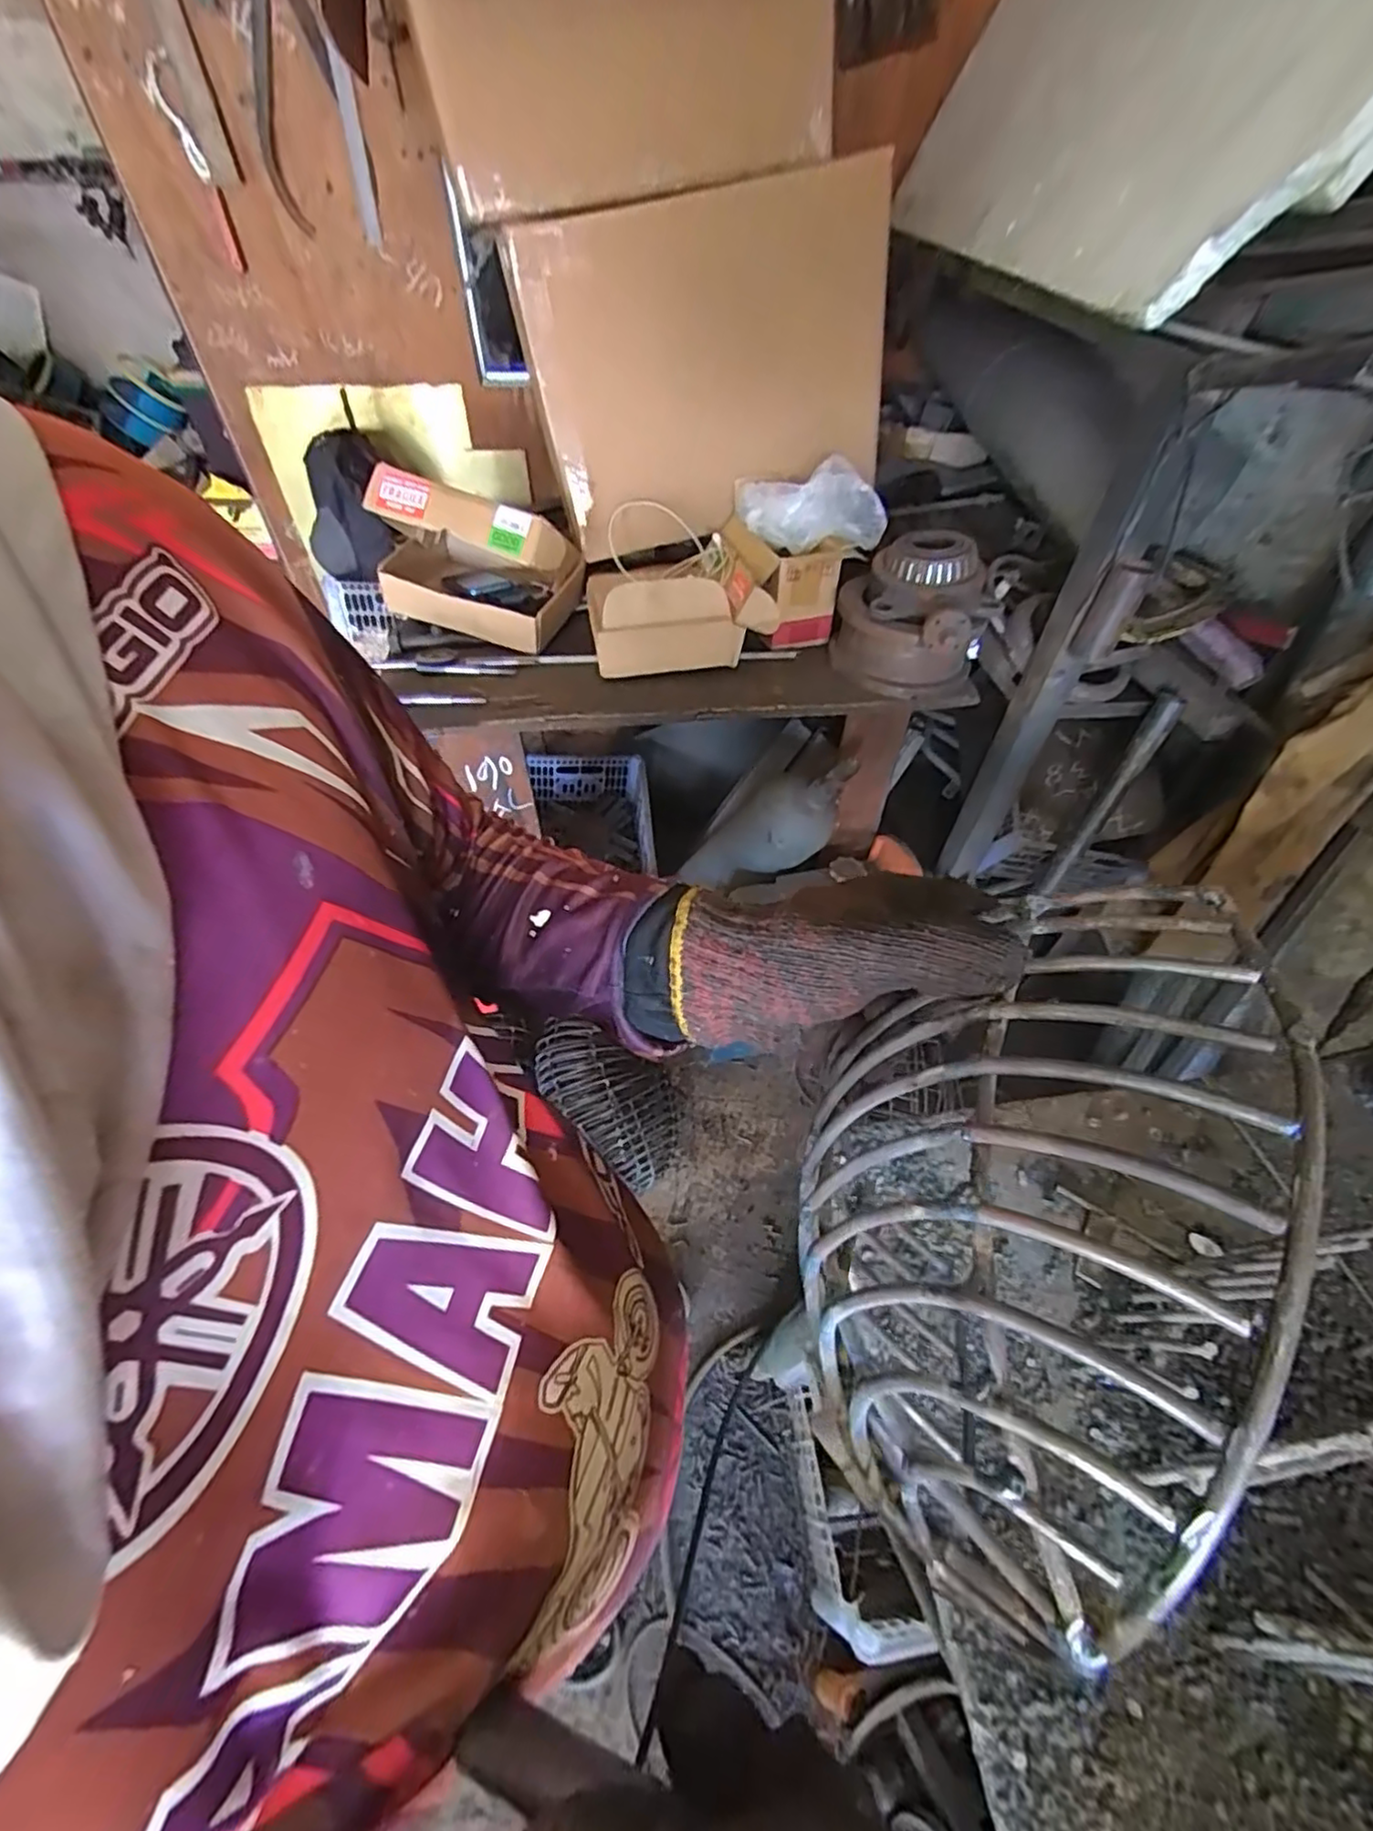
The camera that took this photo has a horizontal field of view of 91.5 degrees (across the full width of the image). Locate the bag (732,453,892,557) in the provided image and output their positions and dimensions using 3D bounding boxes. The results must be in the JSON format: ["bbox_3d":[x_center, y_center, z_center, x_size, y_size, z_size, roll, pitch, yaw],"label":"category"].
[{"bbox_3d":[0.191,-0.652,1.072,0.249,0.111,0.081,17,52,12],"label":"bag"}]

